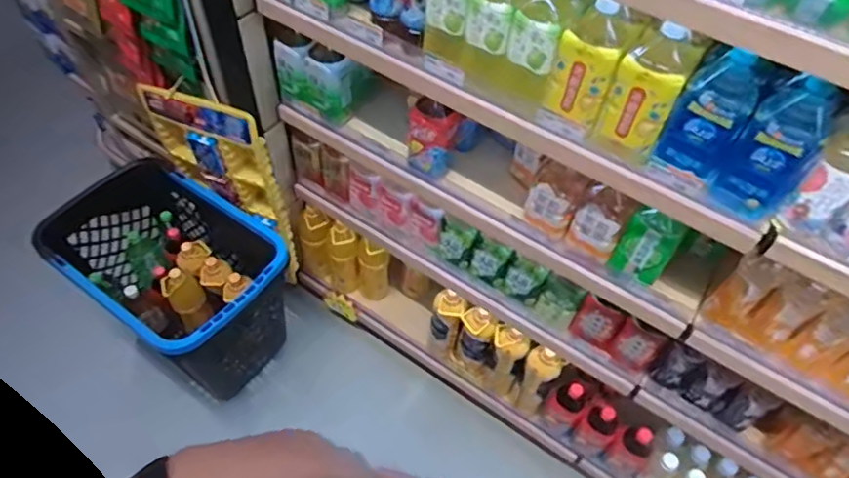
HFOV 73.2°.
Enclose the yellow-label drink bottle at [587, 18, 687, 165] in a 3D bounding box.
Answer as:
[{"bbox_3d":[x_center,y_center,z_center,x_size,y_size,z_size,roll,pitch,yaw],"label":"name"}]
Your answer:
[{"bbox_3d":[0.316,-0.212,0.823,0.090,0.179,0.073,28,56,17],"label":"yellow-label drink bottle"}]

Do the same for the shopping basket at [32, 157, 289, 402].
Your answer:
[{"bbox_3d":[-0.637,0.125,1.539,0.533,0.438,0.385,30,57,18],"label":"shopping basket"}]

